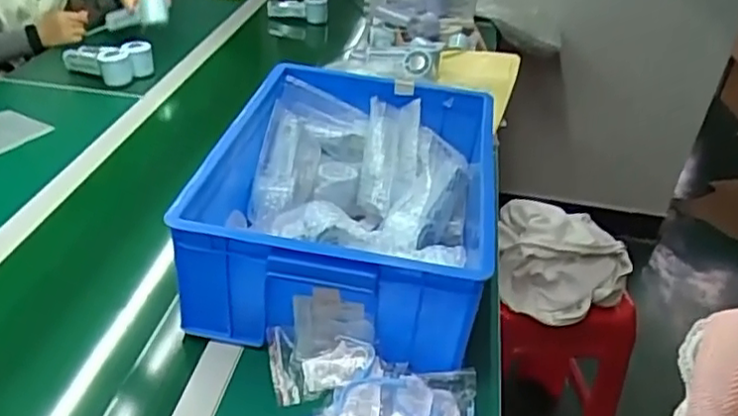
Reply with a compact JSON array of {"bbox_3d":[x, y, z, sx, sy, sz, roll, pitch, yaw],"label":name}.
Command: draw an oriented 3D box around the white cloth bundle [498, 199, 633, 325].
[{"bbox_3d":[0.350,0.093,1.206,0.224,0.121,0.204,7,34,1],"label":"white cloth bundle"}]

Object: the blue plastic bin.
[{"bbox_3d":[-0.017,-0.021,0.887,0.350,0.148,0.437,10,34,5],"label":"blue plastic bin"}]

